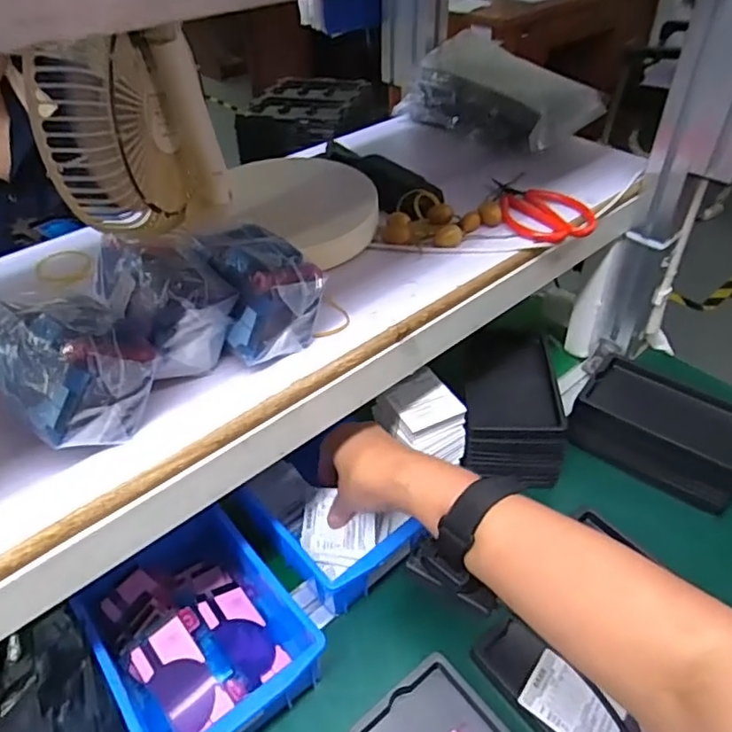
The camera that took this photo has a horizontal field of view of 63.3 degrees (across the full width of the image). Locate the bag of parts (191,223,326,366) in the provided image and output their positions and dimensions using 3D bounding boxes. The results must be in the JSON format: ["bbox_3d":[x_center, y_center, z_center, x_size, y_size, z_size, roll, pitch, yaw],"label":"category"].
[{"bbox_3d":[-0.073,-0.056,0.413,0.070,0.059,0.101,-18,43,-17],"label":"bag of parts"}]

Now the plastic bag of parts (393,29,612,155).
[{"bbox_3d":[0.152,-0.316,0.684,0.121,0.073,0.207,-33,49,-30],"label":"plastic bag of parts"}]

